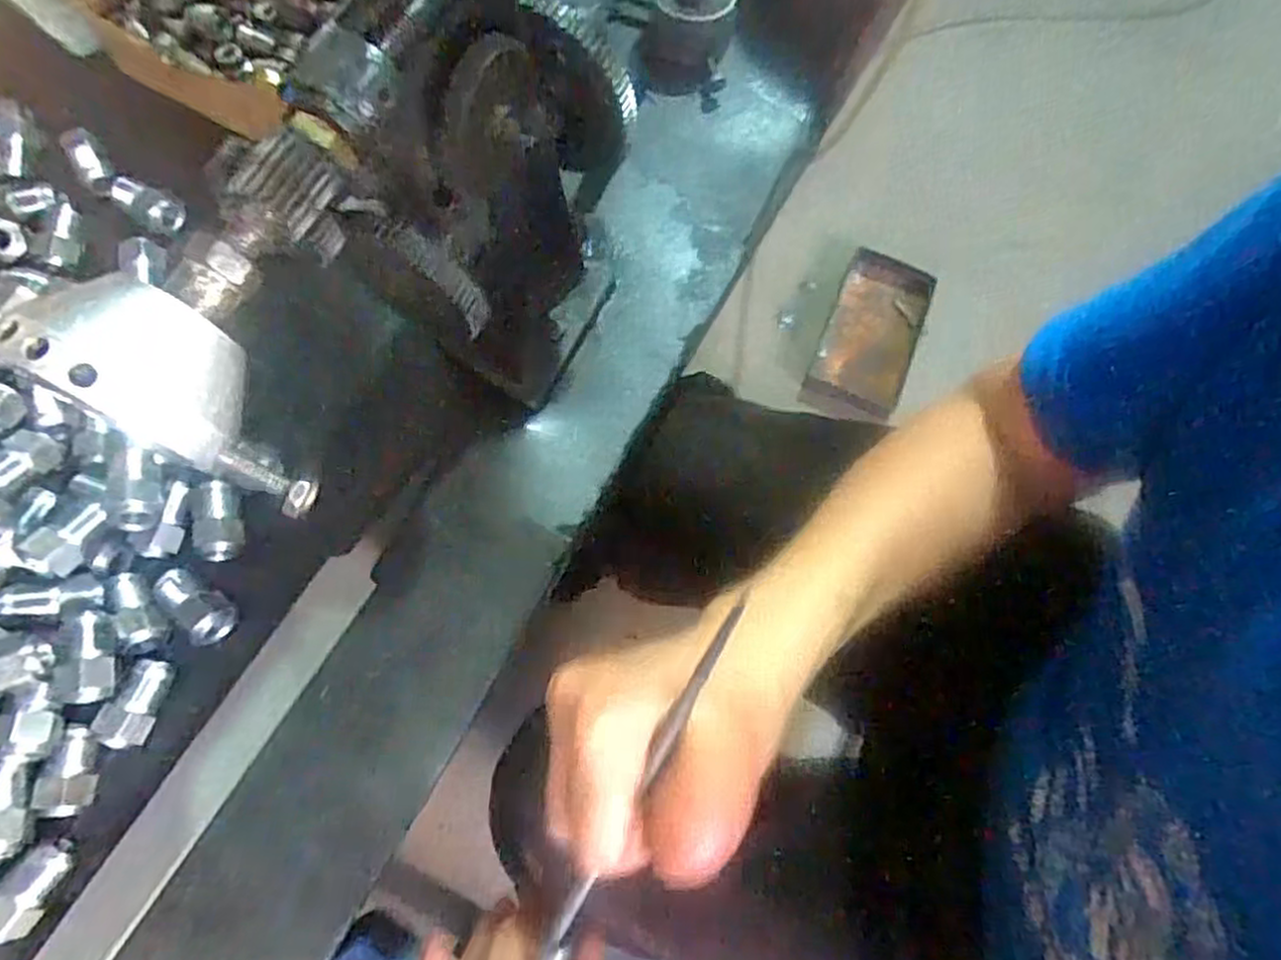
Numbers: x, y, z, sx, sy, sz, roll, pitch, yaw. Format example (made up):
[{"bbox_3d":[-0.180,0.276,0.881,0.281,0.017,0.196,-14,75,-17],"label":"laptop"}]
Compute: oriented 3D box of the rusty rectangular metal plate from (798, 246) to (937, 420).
[{"bbox_3d":[0.319,-0.201,1.031,0.122,0.021,0.256,23,72,6],"label":"rusty rectangular metal plate"}]

